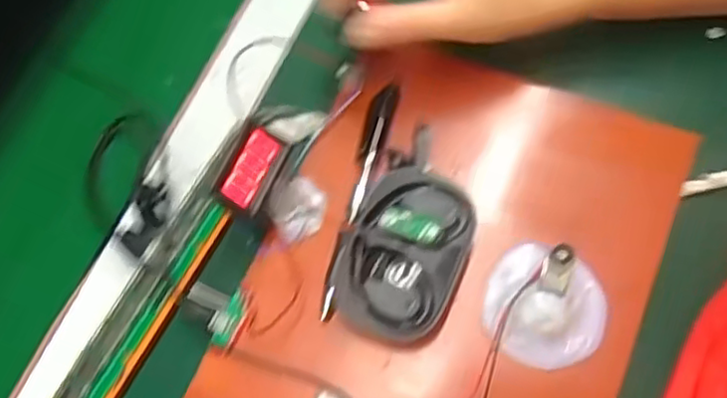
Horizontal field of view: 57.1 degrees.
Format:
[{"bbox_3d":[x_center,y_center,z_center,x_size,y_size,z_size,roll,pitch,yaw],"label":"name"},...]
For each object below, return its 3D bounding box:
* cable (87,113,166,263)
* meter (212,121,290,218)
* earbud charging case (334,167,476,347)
[{"bbox_3d":[-0.140,-0.014,0.395,0.077,0.015,0.070,32,95,31],"label":"cable"},{"bbox_3d":[-0.059,-0.014,0.345,0.026,0.014,0.045,33,68,-18],"label":"meter"},{"bbox_3d":[0.022,0.030,0.348,0.058,0.035,0.090,18,72,12],"label":"earbud charging case"}]

